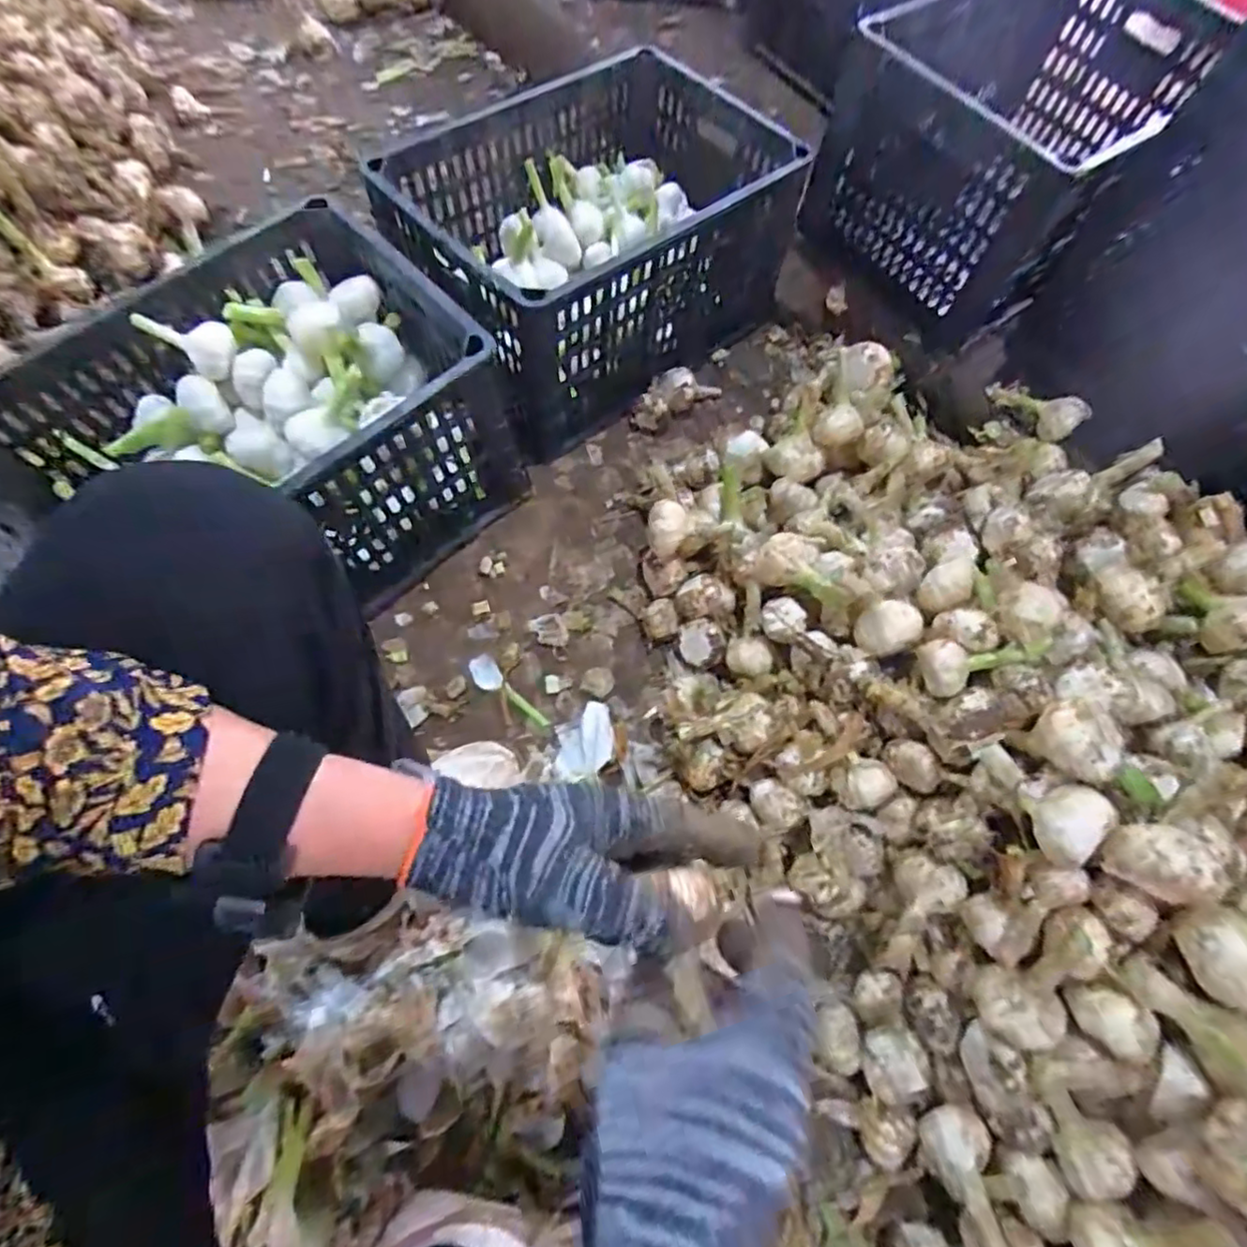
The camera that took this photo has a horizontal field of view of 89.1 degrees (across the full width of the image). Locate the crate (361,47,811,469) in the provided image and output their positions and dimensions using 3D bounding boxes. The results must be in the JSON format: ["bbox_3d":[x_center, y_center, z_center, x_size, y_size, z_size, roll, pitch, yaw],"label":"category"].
[{"bbox_3d":[-0.026,-0.499,0.828,0.475,0.237,0.342,-41,75,-17],"label":"crate"}]

